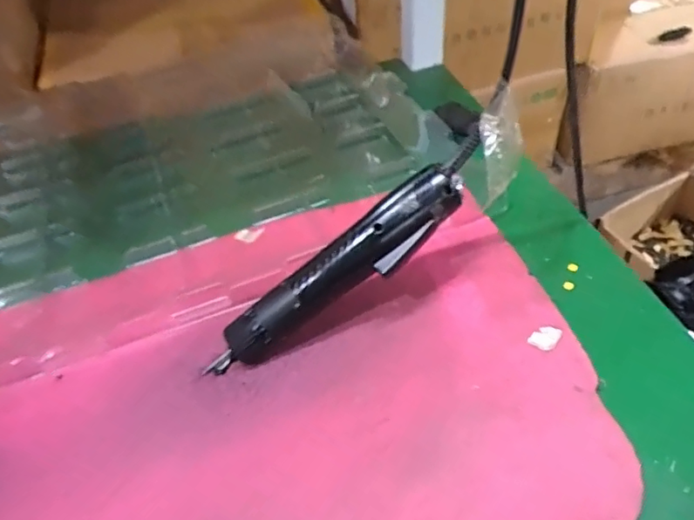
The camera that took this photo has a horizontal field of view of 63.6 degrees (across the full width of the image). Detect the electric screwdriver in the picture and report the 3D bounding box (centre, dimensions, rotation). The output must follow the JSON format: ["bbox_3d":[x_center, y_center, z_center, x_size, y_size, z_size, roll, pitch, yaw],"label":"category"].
[{"bbox_3d":[-0.003,0.005,0.403,0.244,0.031,0.036,-38,50,7],"label":"electric screwdriver"}]

